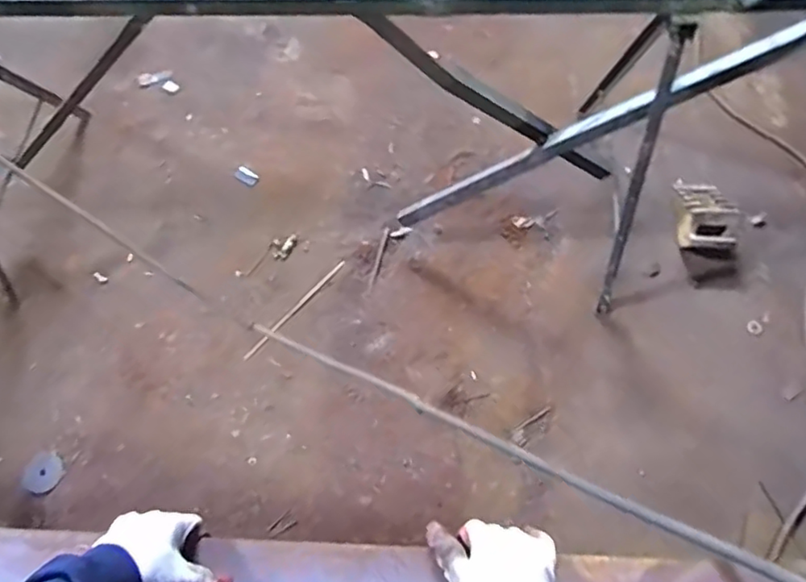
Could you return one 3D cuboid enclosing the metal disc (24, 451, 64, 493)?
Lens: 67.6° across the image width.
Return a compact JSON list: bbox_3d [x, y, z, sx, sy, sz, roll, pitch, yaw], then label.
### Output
[{"bbox_3d":[-0.874,0.442,1.465,0.085,0.013,0.092,-1,65,1],"label":"metal disc"}]

